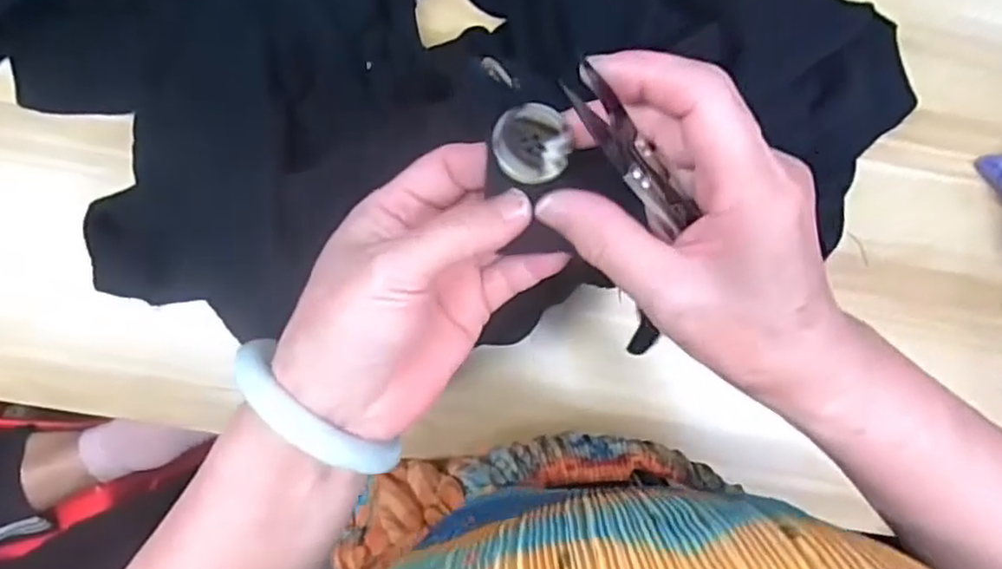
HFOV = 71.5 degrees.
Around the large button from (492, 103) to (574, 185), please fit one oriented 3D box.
[{"bbox_3d":[0.011,-0.047,0.233,0.026,0.005,0.025,0,88,-4],"label":"large button"}]

